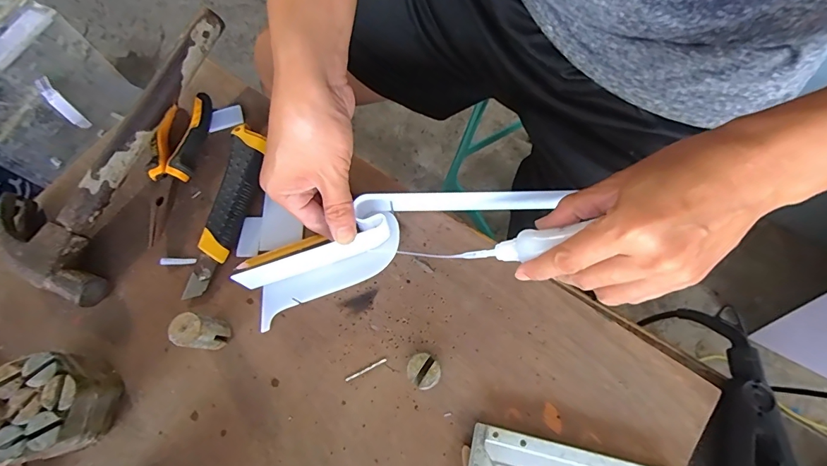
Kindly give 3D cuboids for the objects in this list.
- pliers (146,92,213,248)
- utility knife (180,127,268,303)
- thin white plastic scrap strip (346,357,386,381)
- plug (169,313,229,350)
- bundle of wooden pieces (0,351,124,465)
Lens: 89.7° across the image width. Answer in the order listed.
[{"bbox_3d":[-0.231,-0.065,0.401,0.048,0.021,0.149,0,68,1],"label":"pliers"},{"bbox_3d":[-0.171,-0.021,0.385,0.034,0.019,0.161,9,69,5],"label":"utility knife"},{"bbox_3d":[-0.040,0.113,0.342,0.036,0.004,0.004,-25,70,-9],"label":"thin white plastic scrap strip"},{"bbox_3d":[-0.168,0.079,0.332,0.024,0.053,0.024,0,72,1],"label":"plug"},{"bbox_3d":[-0.276,0.132,0.318,0.070,0.052,0.070,0,68,1],"label":"bundle of wooden pieces"}]

